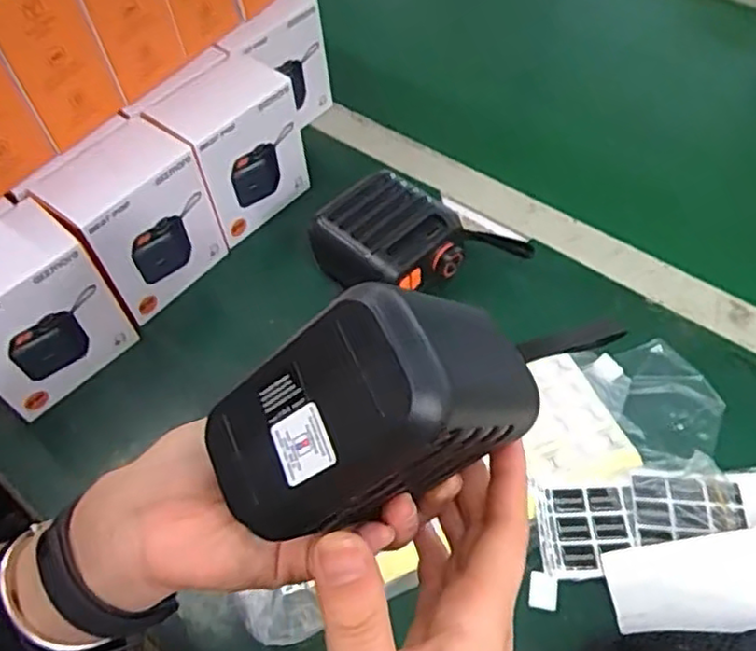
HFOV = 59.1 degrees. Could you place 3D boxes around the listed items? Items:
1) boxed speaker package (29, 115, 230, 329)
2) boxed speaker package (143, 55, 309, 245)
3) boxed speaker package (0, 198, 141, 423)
[{"bbox_3d":[-0.181,-0.077,0.500,0.066,0.110,0.103,28,63,21],"label":"boxed speaker package"},{"bbox_3d":[-0.117,-0.144,0.545,0.068,0.109,0.102,34,65,24],"label":"boxed speaker package"},{"bbox_3d":[-0.240,-0.009,0.457,0.062,0.112,0.097,36,66,24],"label":"boxed speaker package"}]

